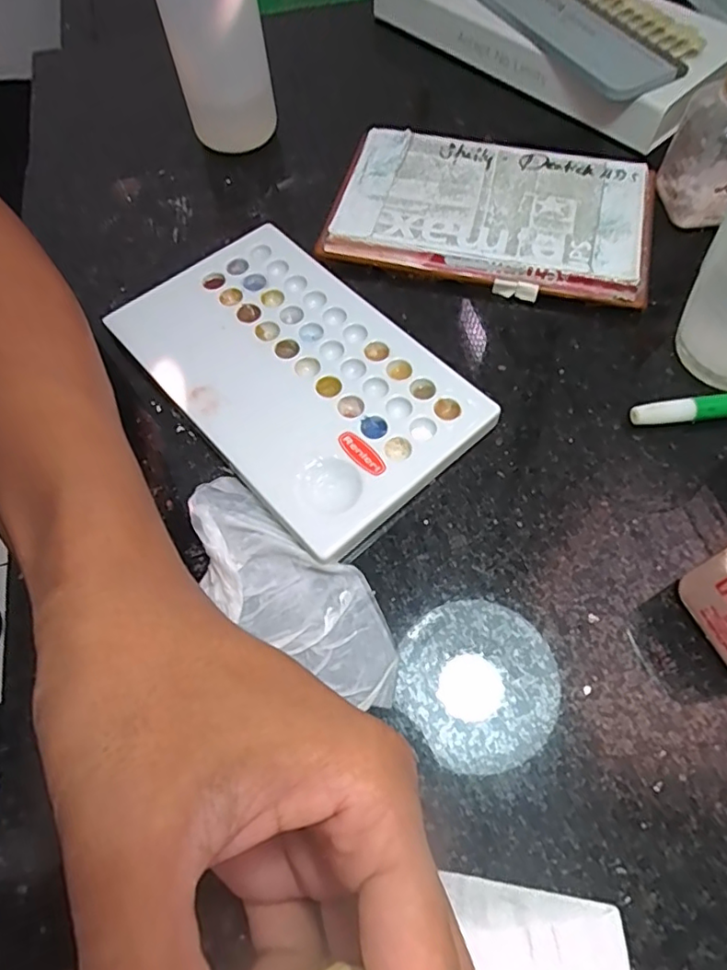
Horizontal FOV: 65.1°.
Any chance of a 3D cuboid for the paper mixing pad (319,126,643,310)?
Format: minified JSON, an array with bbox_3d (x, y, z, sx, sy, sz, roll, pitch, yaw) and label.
[{"bbox_3d":[0.061,-0.134,0.275,0.148,0.008,0.089,11,64,6],"label":"paper mixing pad"}]

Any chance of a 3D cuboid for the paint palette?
[{"bbox_3d":[-0.030,-0.047,0.240,0.091,0.012,0.150,-40,68,-17],"label":"paint palette"}]

